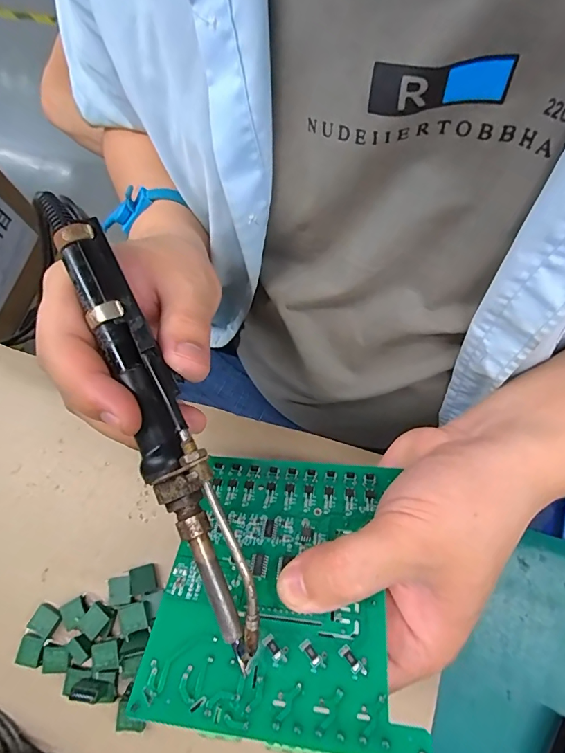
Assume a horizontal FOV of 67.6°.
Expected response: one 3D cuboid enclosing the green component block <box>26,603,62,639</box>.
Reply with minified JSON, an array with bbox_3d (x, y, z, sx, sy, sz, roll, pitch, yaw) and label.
[{"bbox_3d":[-0.159,0.164,0.284,0.017,0.007,0.016,25,75,11],"label":"green component block"}]

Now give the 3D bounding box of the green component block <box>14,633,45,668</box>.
[{"bbox_3d":[-0.167,0.181,0.279,0.017,0.007,0.019,8,73,6],"label":"green component block"}]

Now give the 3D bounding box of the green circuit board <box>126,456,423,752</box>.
[{"bbox_3d":[0.000,0.087,0.190,0.102,0.006,0.117,3,42,7],"label":"green circuit board"}]

